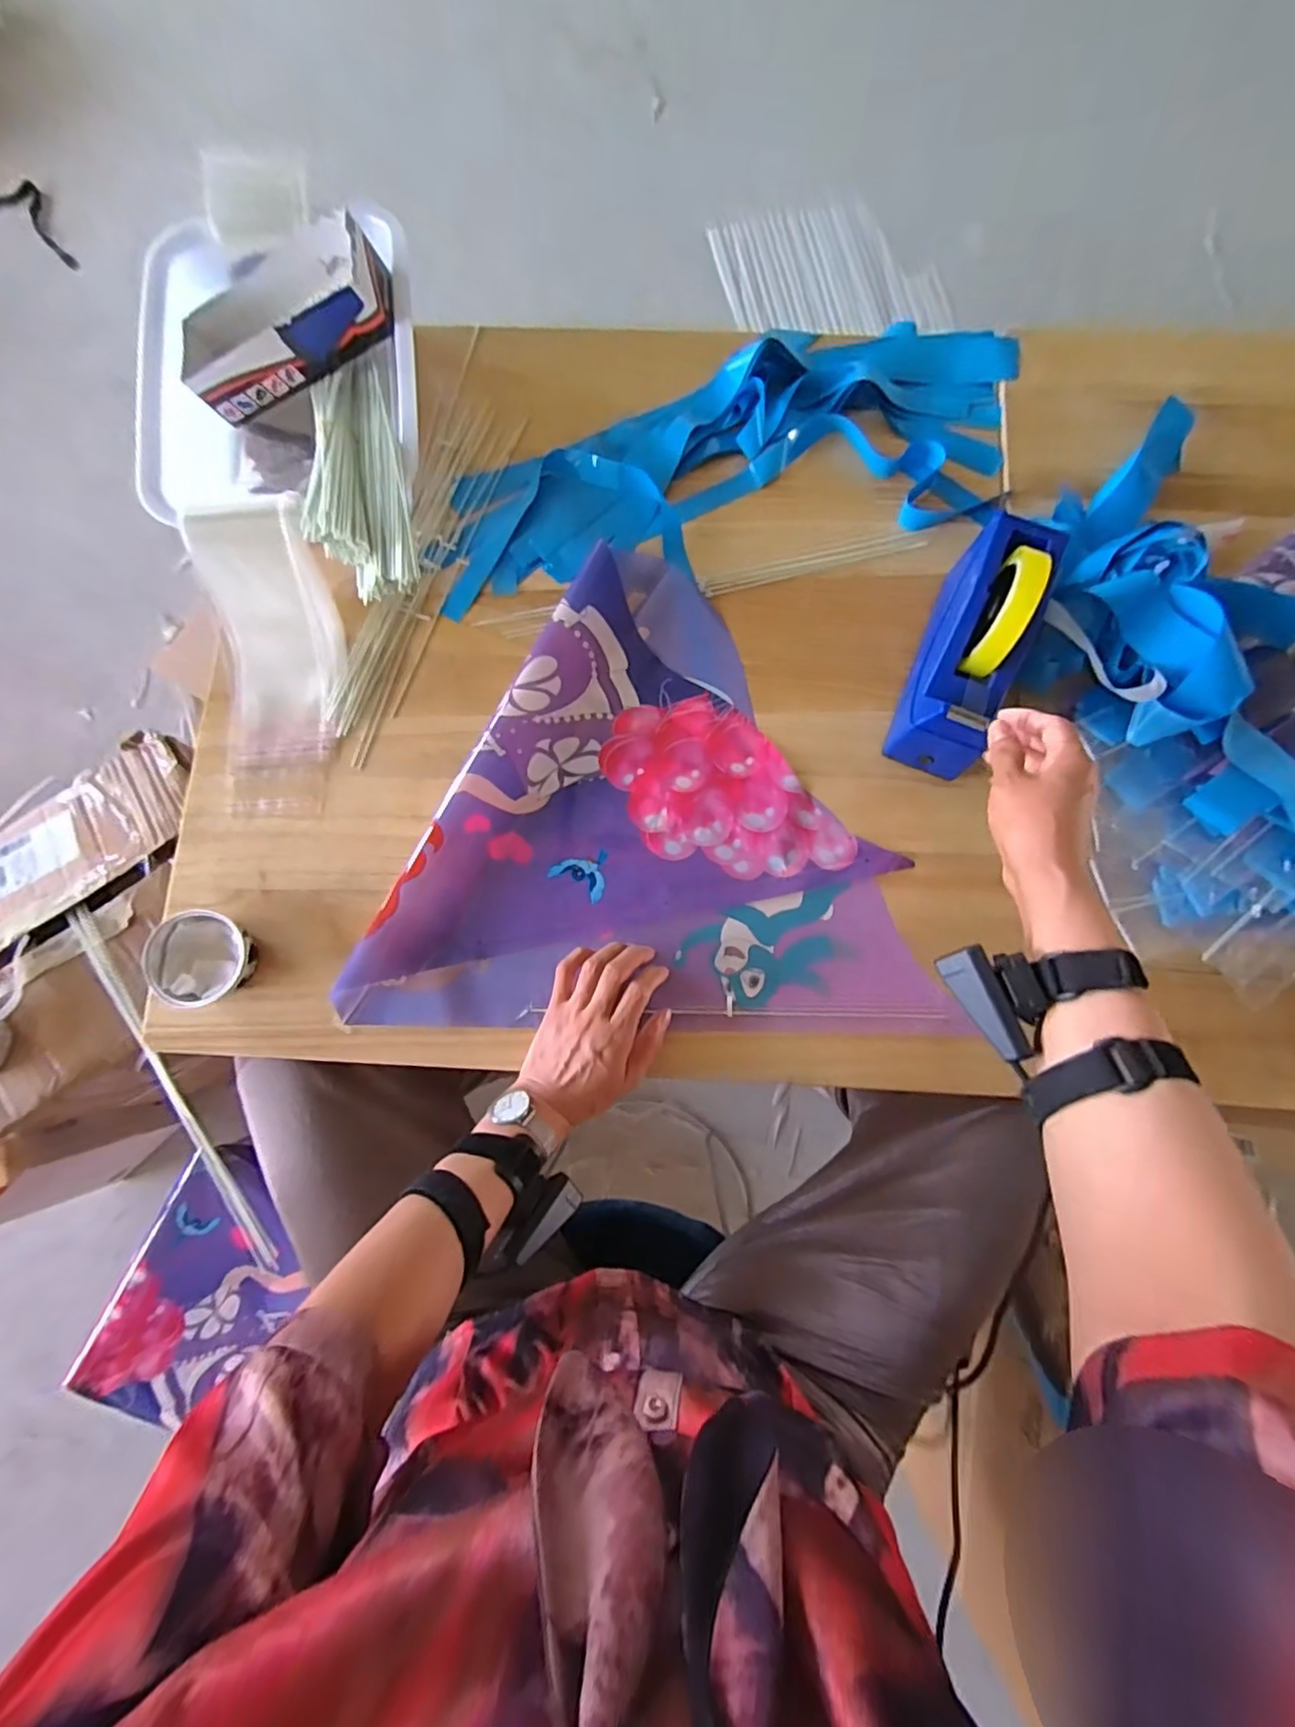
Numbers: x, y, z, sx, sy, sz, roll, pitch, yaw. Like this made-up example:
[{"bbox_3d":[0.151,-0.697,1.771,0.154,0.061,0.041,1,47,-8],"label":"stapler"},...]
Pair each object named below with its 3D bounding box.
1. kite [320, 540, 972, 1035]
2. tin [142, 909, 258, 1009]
[{"bbox_3d":[-0.008,-0.072,0.576,0.486,0.039,0.426,-1,78,1],"label":"kite"},{"bbox_3d":[-0.387,0.082,0.541,0.078,0.035,0.077,0,78,1],"label":"tin"}]

